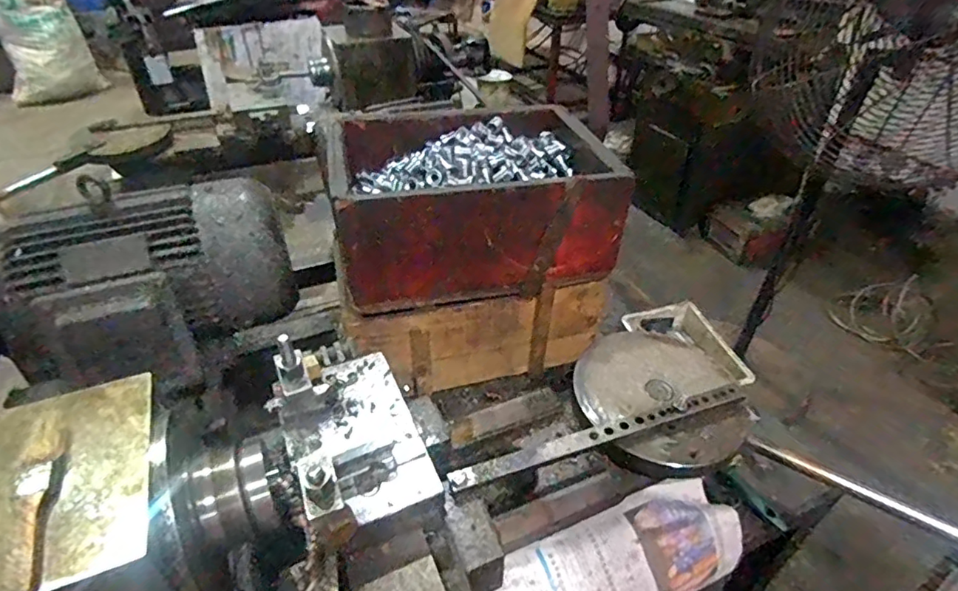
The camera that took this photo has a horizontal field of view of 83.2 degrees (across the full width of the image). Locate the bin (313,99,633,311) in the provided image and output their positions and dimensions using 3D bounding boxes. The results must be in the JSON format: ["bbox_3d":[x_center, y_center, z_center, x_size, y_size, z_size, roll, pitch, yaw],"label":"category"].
[{"bbox_3d":[-0.018,-0.135,0.730,0.331,0.151,0.247,-9,39,-12],"label":"bin"}]

